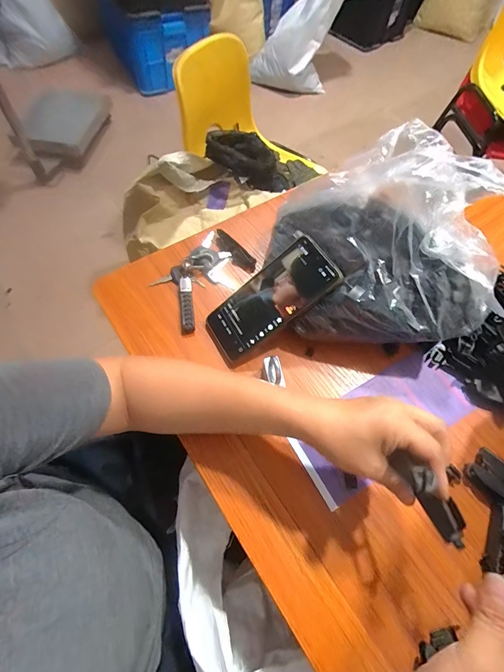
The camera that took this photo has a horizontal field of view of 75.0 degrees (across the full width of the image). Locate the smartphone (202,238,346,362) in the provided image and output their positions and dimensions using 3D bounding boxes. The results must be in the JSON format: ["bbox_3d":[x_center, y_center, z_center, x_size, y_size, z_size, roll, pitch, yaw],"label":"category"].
[{"bbox_3d":[0.020,-0.044,0.402,0.168,0.011,0.076,-37,65,14],"label":"smartphone"}]

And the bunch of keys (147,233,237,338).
[{"bbox_3d":[-0.074,-0.083,0.457,0.094,0.020,0.144,36,67,16],"label":"bunch of keys"}]

